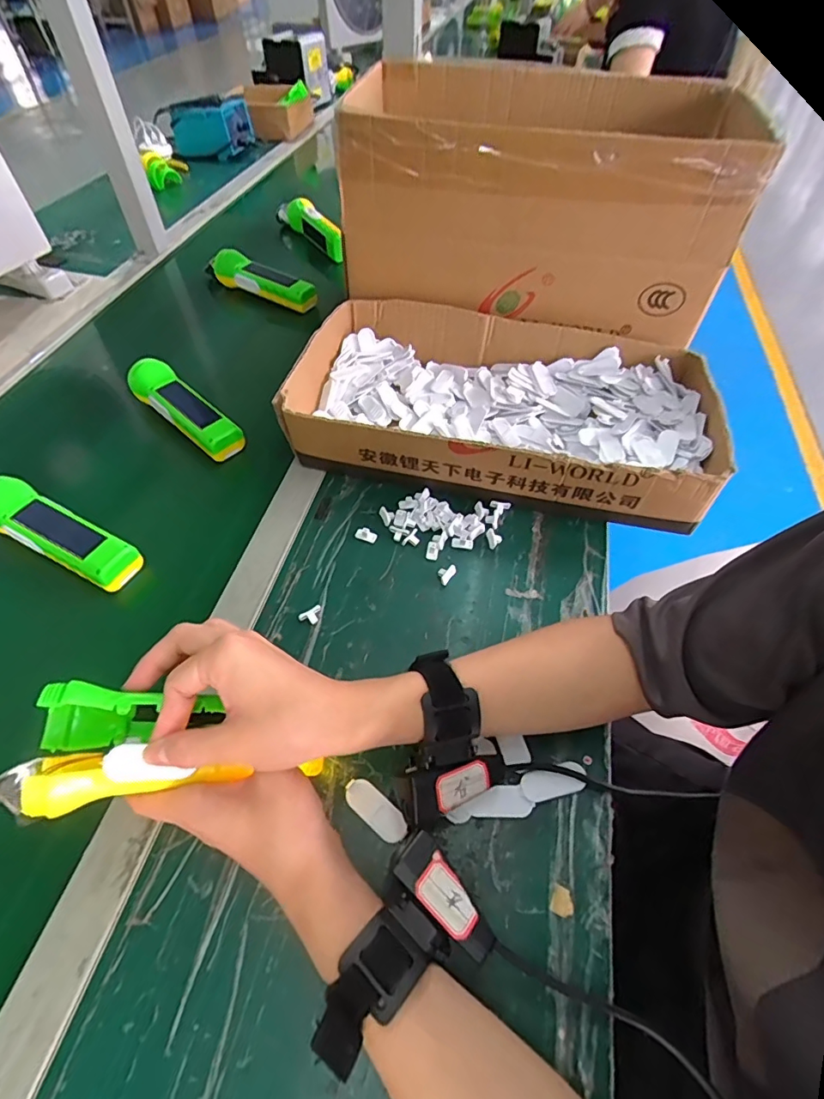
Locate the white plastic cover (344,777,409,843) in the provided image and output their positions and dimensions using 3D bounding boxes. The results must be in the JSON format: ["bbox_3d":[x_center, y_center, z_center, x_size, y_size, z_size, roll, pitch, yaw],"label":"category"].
[{"bbox_3d":[-0.025,0.179,0.346,0.050,0.004,0.021,32,60,22],"label":"white plastic cover"}]

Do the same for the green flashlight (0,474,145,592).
[{"bbox_3d":[-0.331,-0.017,0.464,0.161,0.043,0.048,22,56,16],"label":"green flashlight"}]

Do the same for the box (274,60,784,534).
[{"bbox_3d":[0.112,-0.241,0.515,0.428,0.233,0.367,12,54,9],"label":"box"}]

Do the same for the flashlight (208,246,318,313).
[{"bbox_3d":[-0.233,-0.415,0.767,0.190,0.046,0.035,24,57,17],"label":"flashlight"}]

